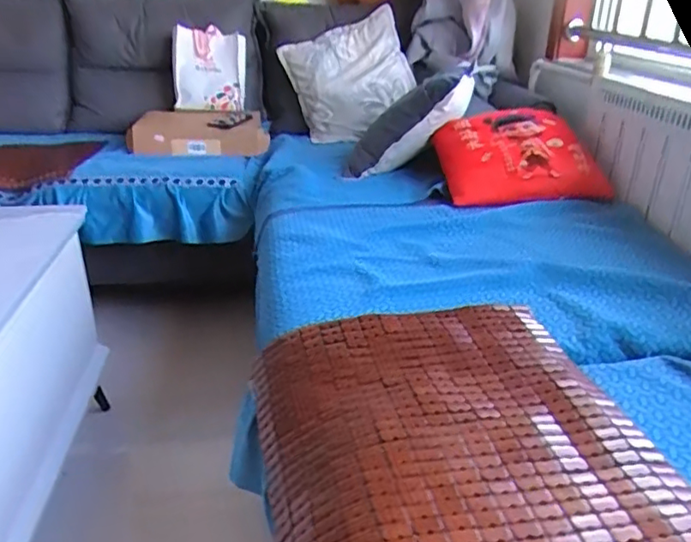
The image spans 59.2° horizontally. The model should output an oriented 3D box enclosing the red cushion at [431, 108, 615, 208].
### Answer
[{"bbox_3d":[0.389,-0.250,1.388,0.349,0.110,0.286,-5,62,-3],"label":"red cushion"}]

